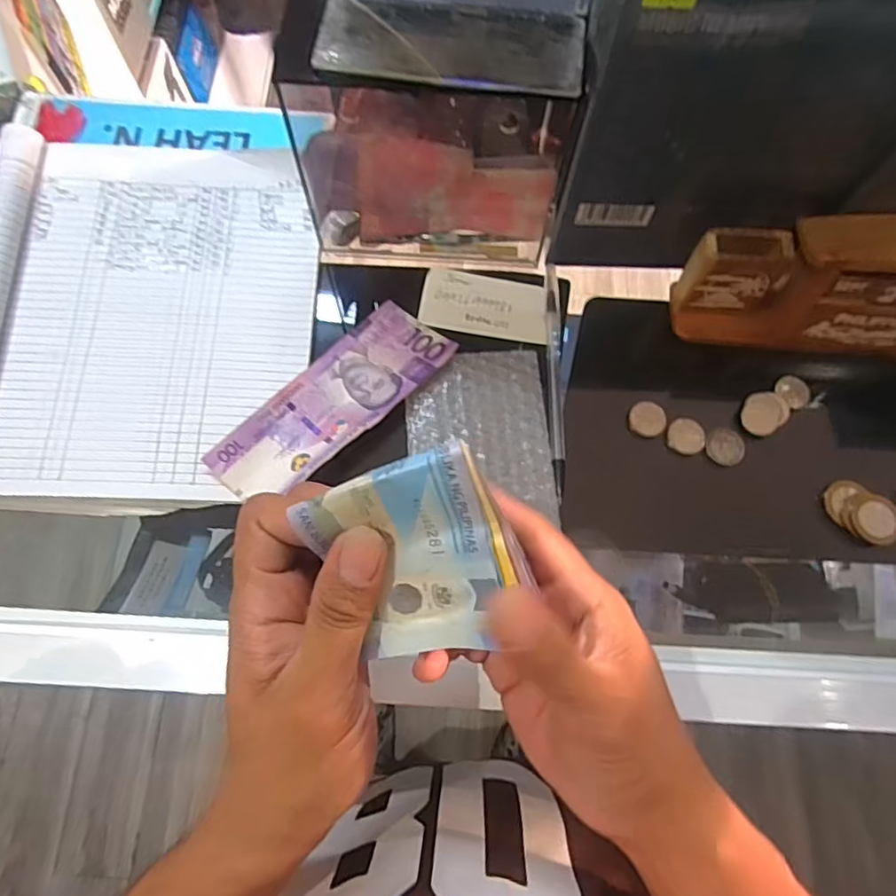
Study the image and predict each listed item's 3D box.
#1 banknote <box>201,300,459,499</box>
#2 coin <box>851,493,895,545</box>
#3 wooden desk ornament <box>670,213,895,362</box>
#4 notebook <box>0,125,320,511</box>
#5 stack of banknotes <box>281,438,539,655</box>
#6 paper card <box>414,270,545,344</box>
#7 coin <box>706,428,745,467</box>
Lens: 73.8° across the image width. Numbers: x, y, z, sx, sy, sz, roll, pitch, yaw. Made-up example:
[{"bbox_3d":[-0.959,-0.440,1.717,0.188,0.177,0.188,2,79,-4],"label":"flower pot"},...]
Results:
[{"bbox_3d":[-0.068,-0.027,0.369,0.062,0.016,0.156,40,75,11],"label":"banknote"},{"bbox_3d":[0.260,0.043,0.362,0.030,0.006,0.030,1,76,-2],"label":"coin"},{"bbox_3d":[0.270,-0.098,0.372,0.237,0.078,0.052,2,71,0],"label":"wooden desk ornament"},{"bbox_3d":[-0.197,-0.089,0.377,0.208,0.024,0.250,2,71,0],"label":"notebook"},{"bbox_3d":[-0.010,0.041,0.222,0.068,0.009,0.075,-22,108,12],"label":"stack of banknotes"},{"bbox_3d":[0.025,-0.096,0.401,0.084,0.004,0.041,10,82,0],"label":"paper card"},{"bbox_3d":[0.176,-0.001,0.377,0.022,0.004,0.023,-3,70,9],"label":"coin"}]

